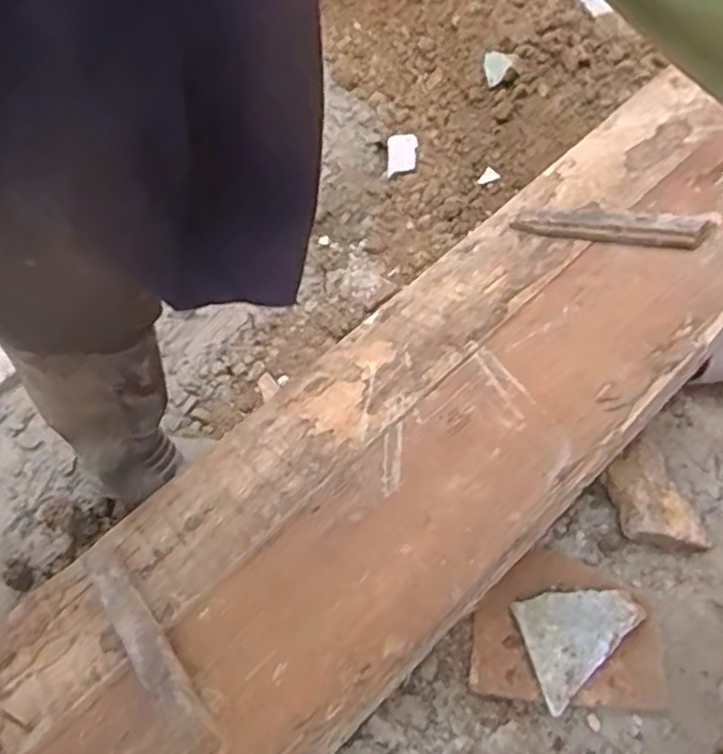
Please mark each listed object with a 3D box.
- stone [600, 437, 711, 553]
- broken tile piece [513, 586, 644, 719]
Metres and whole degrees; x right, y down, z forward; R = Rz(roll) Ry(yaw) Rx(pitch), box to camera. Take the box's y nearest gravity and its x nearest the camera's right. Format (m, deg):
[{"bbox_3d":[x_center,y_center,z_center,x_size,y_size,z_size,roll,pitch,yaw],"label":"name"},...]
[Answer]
[{"bbox_3d":[0.254,0.111,0.610,0.065,0.034,0.100,-23,58,-10],"label":"stone"},{"bbox_3d":[0.164,0.202,0.557,0.106,0.008,0.073,-40,63,-16],"label":"broken tile piece"}]

